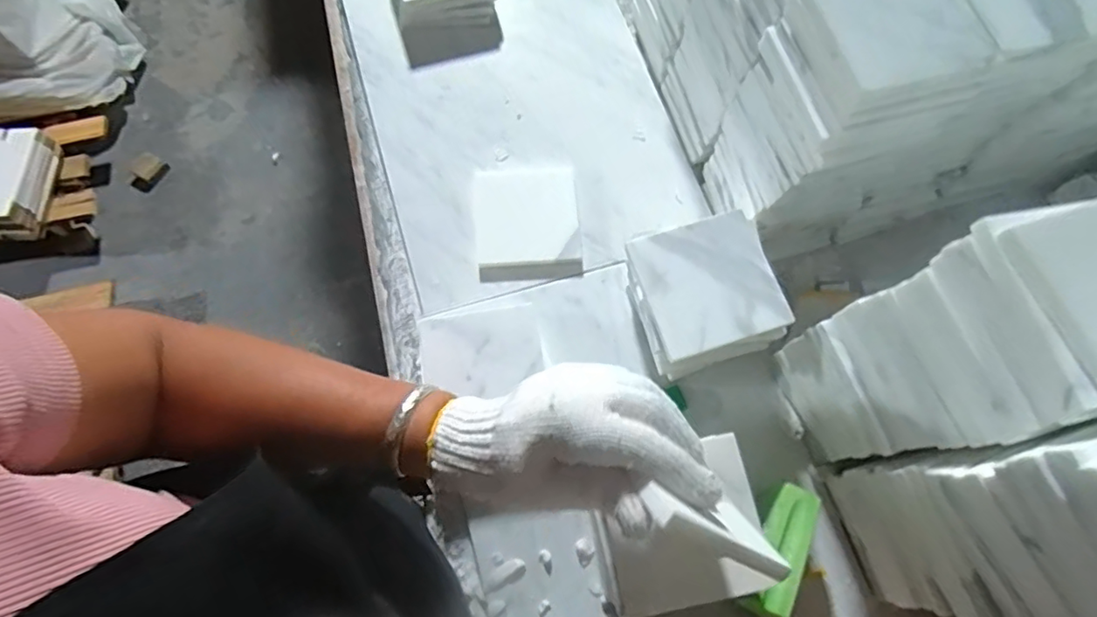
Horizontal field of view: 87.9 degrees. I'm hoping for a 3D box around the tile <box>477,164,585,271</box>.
[{"bbox_3d":[-0.021,-0.091,0.570,0.100,0.008,0.108,-4,74,-2],"label":"tile"}]

